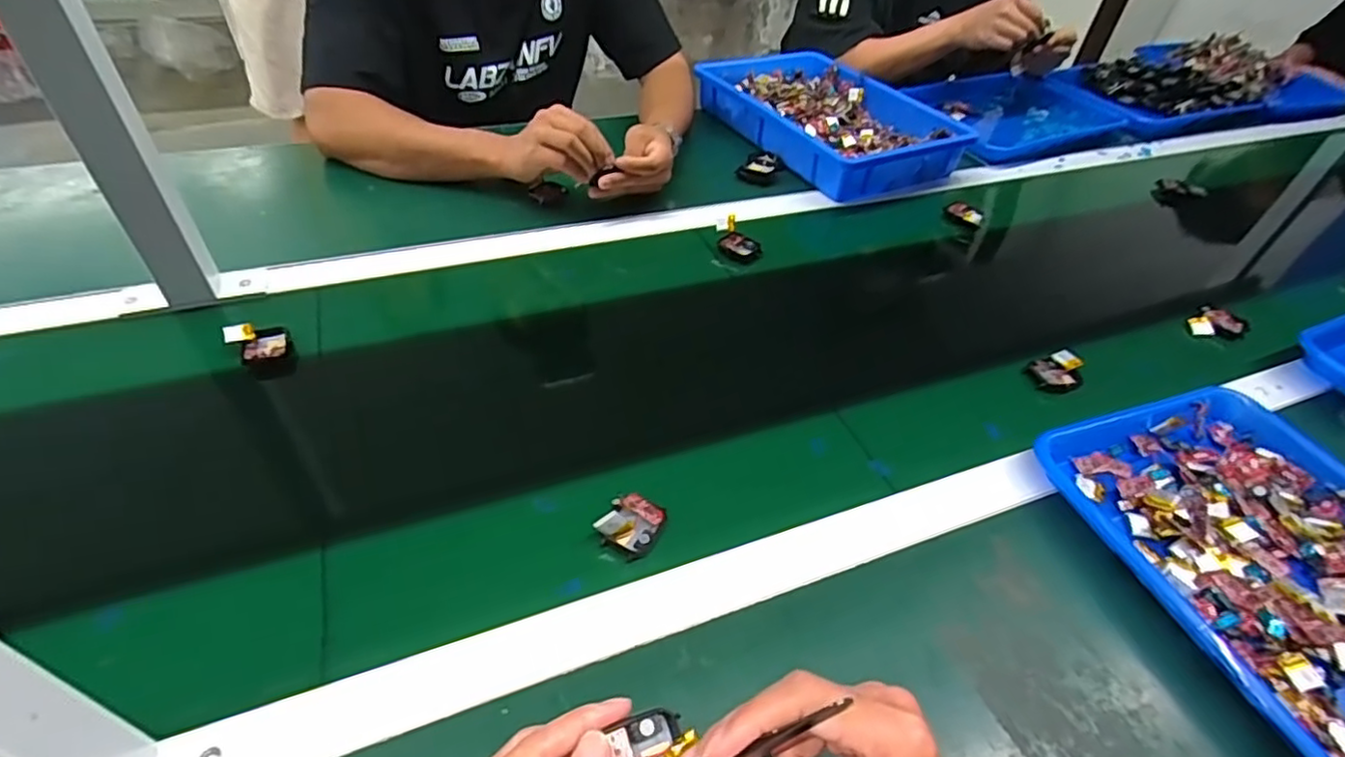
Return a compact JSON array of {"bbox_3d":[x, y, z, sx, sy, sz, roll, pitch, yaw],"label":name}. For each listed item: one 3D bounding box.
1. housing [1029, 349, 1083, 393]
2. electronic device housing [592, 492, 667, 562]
[{"bbox_3d":[0.371,-0.007,0.611,0.046,0.018,0.042,3,46,-3],"label":"housing"},{"bbox_3d":[-0.027,0.102,0.454,0.036,0.024,0.044,25,46,20],"label":"electronic device housing"}]

